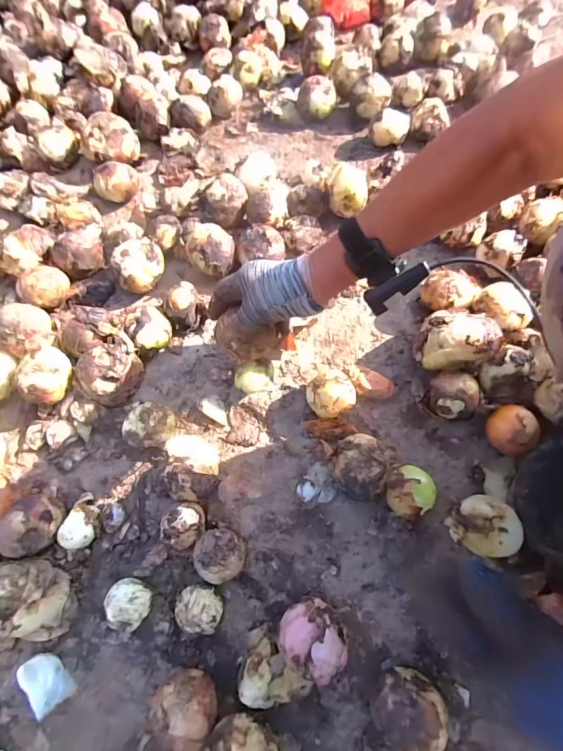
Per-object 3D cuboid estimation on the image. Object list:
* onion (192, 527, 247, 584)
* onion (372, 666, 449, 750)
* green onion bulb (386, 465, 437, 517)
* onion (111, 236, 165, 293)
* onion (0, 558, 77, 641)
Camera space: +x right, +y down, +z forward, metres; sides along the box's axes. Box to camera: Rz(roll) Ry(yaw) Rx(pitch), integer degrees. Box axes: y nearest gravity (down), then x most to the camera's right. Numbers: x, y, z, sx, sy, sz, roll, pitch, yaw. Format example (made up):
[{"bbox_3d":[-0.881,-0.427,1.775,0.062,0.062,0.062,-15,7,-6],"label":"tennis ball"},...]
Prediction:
[{"bbox_3d":[-0.065,0.195,0.411,0.051,0.041,0.051,6,66,6],"label":"onion"},{"bbox_3d":[0.116,0.309,0.348,0.060,0.046,0.062,-1,65,3],"label":"onion"},{"bbox_3d":[0.143,0.129,0.424,0.052,0.056,0.052,-1,65,3],"label":"green onion bulb"},{"bbox_3d":[-0.215,-0.166,0.577,0.073,0.059,0.073,-1,66,2],"label":"onion"},{"bbox_3d":[-0.268,0.238,0.401,0.081,0.054,0.073,13,67,8],"label":"onion"}]

